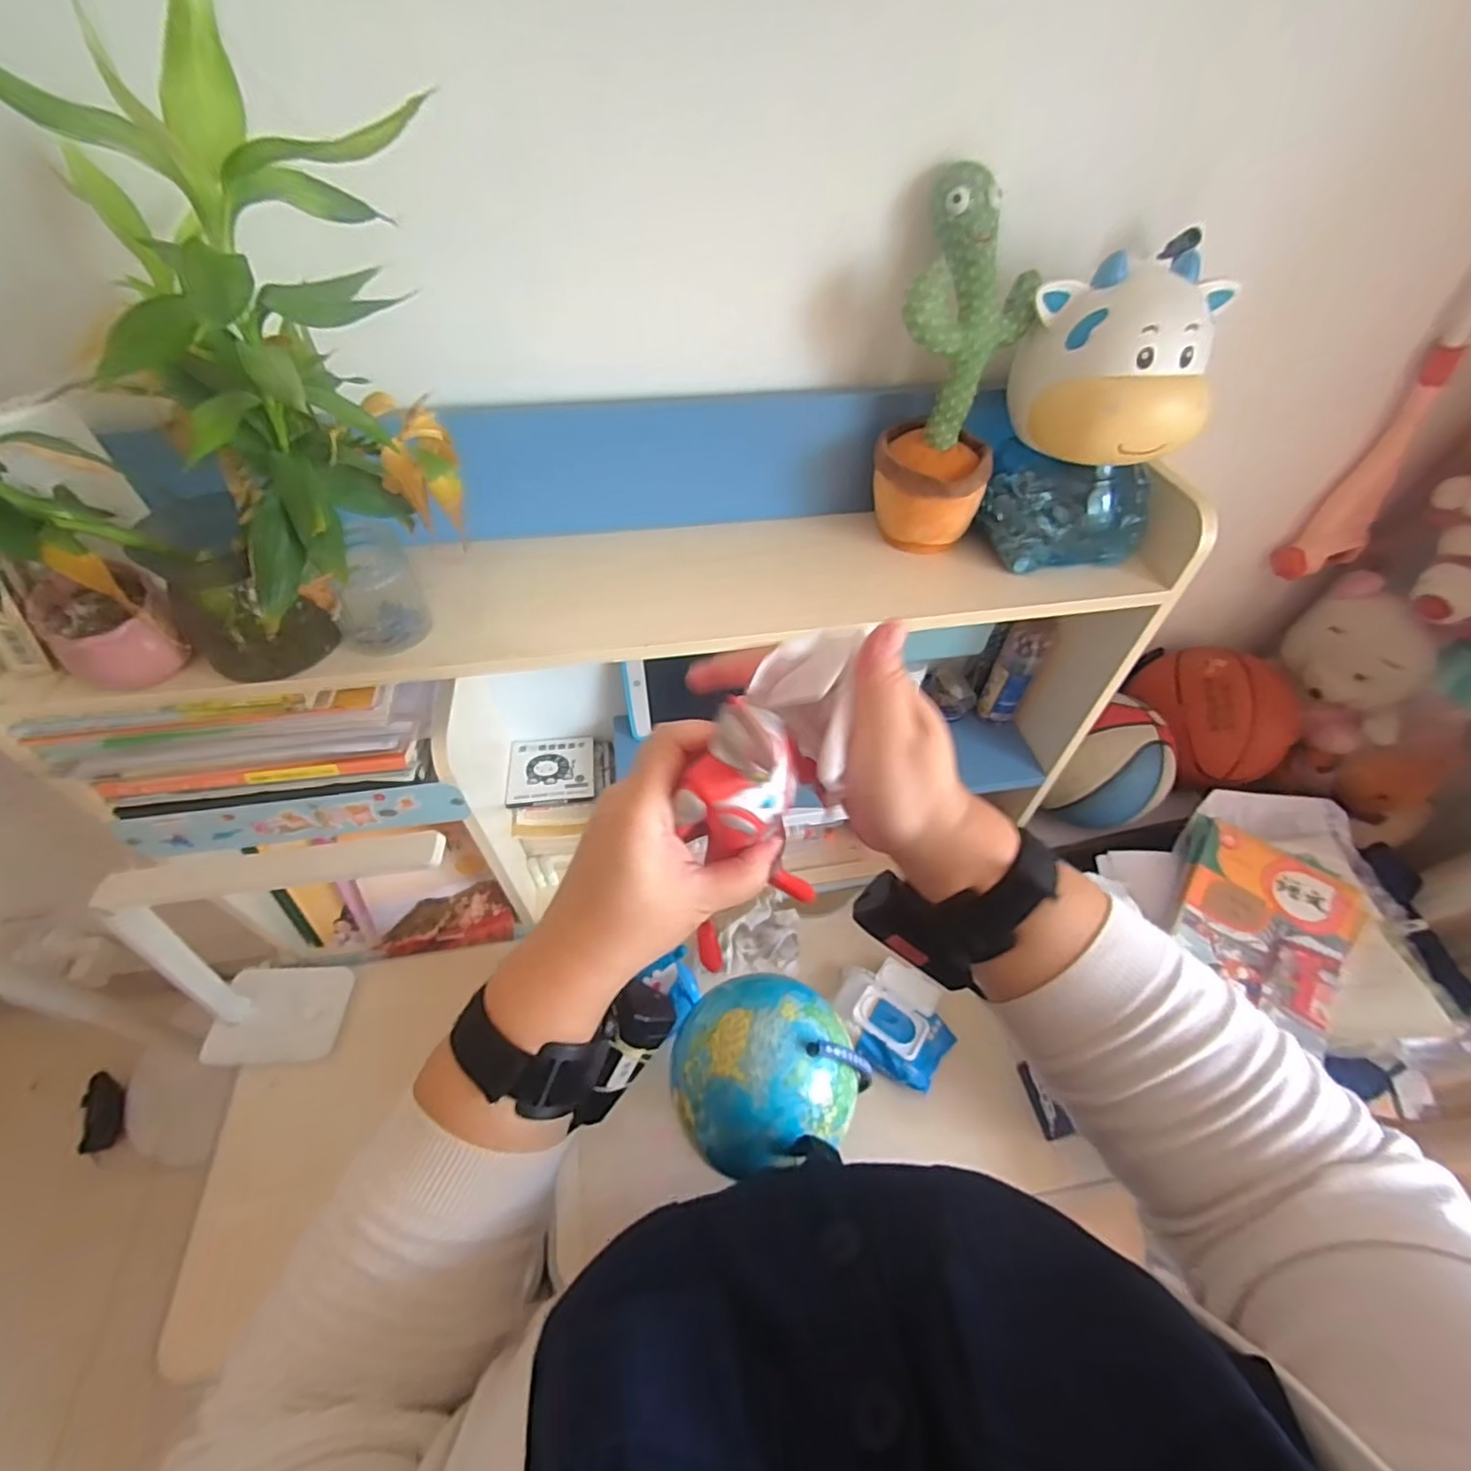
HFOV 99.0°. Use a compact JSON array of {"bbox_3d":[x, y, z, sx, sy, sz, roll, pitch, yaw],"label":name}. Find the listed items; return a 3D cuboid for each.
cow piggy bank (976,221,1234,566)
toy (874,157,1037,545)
[{"bbox_3d":[0.339,-0.291,0.598,0.166,0.236,0.137,-1,50,-4],"label":"cow piggy bank"},{"bbox_3d":[0.201,-0.319,0.590,0.115,0.283,0.115,14,50,8],"label":"toy"}]

